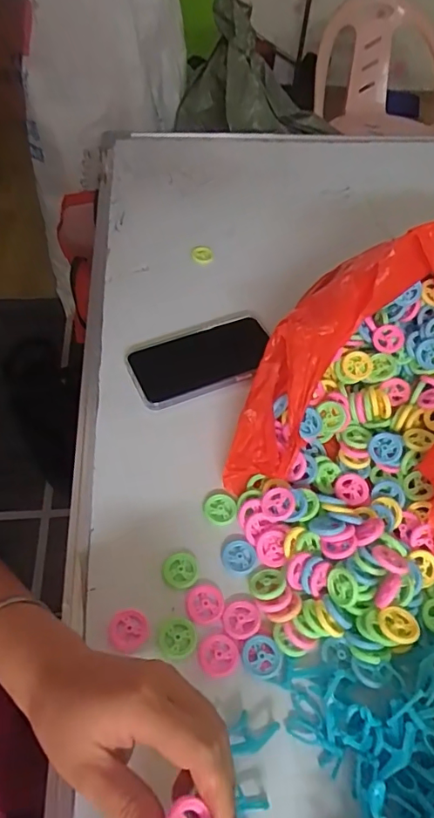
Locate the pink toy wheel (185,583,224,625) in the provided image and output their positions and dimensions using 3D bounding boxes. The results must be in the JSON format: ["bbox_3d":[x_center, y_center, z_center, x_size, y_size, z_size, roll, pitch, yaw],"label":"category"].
[{"bbox_3d":[-0.010,0.154,0.402,0.029,0.004,0.030,3,52,-3],"label":"pink toy wheel"}]

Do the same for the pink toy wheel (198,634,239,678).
[{"bbox_3d":[0.001,0.185,0.379,0.029,0.004,0.028,3,52,-3],"label":"pink toy wheel"}]

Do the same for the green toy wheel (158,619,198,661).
[{"bbox_3d":[-0.030,0.174,0.384,0.028,0.004,0.029,3,52,-3],"label":"green toy wheel"}]

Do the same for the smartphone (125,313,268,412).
[{"bbox_3d":[-0.018,-0.057,0.556,0.154,0.015,0.091,-21,64,-11],"label":"smartphone"}]

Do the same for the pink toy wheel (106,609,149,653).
[{"bbox_3d":[-0.069,0.170,0.388,0.030,0.005,0.029,3,52,-3],"label":"pink toy wheel"}]

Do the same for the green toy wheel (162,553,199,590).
[{"bbox_3d":[-0.030,0.134,0.418,0.029,0.006,0.027,3,52,-3],"label":"green toy wheel"}]

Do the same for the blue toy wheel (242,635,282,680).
[{"bbox_3d":[0.034,0.185,0.377,0.028,0.007,0.028,3,52,-3],"label":"blue toy wheel"}]

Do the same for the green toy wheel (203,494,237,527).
[{"bbox_3d":[0.003,0.091,0.452,0.028,0.006,0.028,3,52,-3],"label":"green toy wheel"}]

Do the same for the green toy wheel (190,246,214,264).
[{"bbox_3d":[-0.020,-0.205,0.676,0.029,0.013,0.029,3,52,-3],"label":"green toy wheel"}]

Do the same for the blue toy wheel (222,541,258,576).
[{"bbox_3d":[0.019,0.125,0.427,0.028,0.005,0.029,3,52,-3],"label":"blue toy wheel"}]

